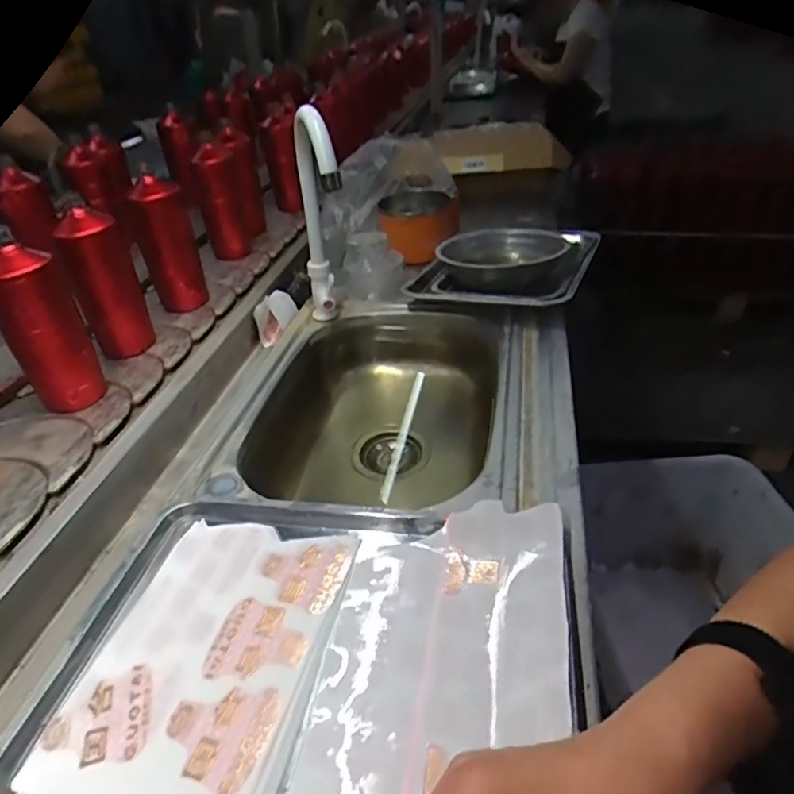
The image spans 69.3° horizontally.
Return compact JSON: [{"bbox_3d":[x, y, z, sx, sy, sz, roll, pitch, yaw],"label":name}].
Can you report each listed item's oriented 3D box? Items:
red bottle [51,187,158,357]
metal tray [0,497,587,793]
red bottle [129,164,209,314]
[{"bbox_3d":[-0.391,-0.153,0.773,0.064,0.200,0.072,6,38,15],"label":"red bottle"},{"bbox_3d":[-0.063,0.192,0.437,0.380,0.023,0.280,2,37,10],"label":"metal tray"},{"bbox_3d":[-0.353,-0.236,0.881,0.062,0.202,0.062,-32,44,-32],"label":"red bottle"}]

